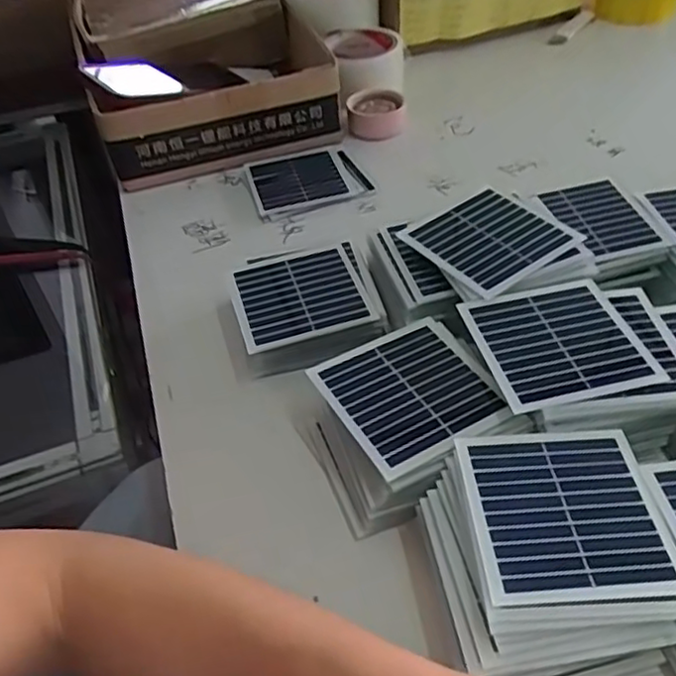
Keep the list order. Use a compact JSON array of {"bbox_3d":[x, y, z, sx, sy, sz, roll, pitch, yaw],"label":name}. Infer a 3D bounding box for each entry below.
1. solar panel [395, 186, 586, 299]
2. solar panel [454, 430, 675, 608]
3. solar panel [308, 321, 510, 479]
[{"bbox_3d":[0.104,-0.069,0.461,0.088,0.010,0.088,-31,48,-16],"label":"solar panel"},{"bbox_3d":[0.110,0.082,0.327,0.087,0.006,0.090,-4,43,-1],"label":"solar panel"},{"bbox_3d":[0.041,0.030,0.388,0.088,0.005,0.089,-24,47,-18],"label":"solar panel"}]

